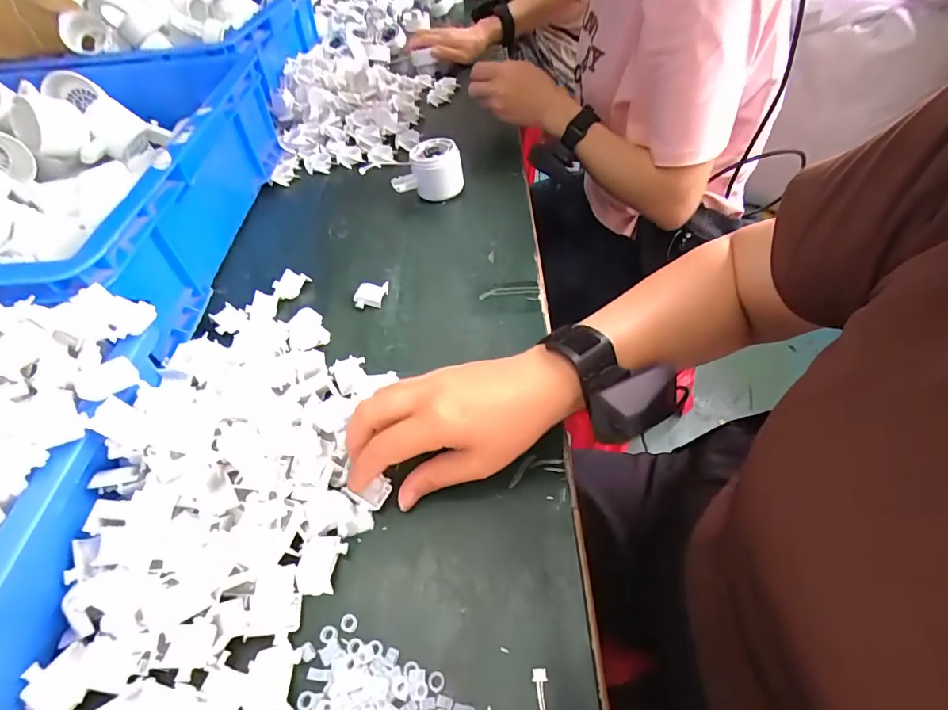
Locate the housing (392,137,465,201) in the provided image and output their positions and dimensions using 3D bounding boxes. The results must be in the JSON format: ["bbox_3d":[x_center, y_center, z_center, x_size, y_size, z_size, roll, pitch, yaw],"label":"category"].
[{"bbox_3d":[-0.055,-0.218,0.542,0.081,0.056,0.044,-4,50,1],"label":"housing"}]

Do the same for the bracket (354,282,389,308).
[{"bbox_3d":[-0.099,-0.058,0.446,0.033,0.014,0.025,-3,50,0],"label":"bracket"}]

